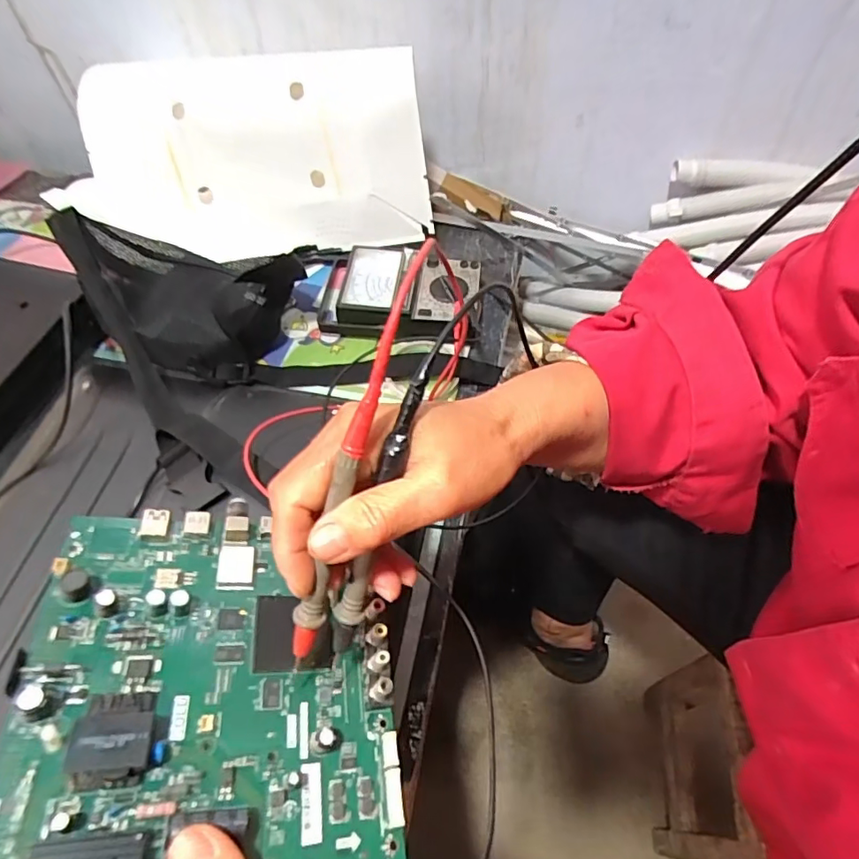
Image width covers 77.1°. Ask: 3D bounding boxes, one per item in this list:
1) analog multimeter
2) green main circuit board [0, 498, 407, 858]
[{"bbox_3d":[-0.040,-0.163,0.651,0.194,0.046,0.121,9,57,7],"label":"analog multimeter"},{"bbox_3d":[-0.100,0.124,0.254,0.166,0.016,0.193,6,48,-21],"label":"green main circuit board"}]

